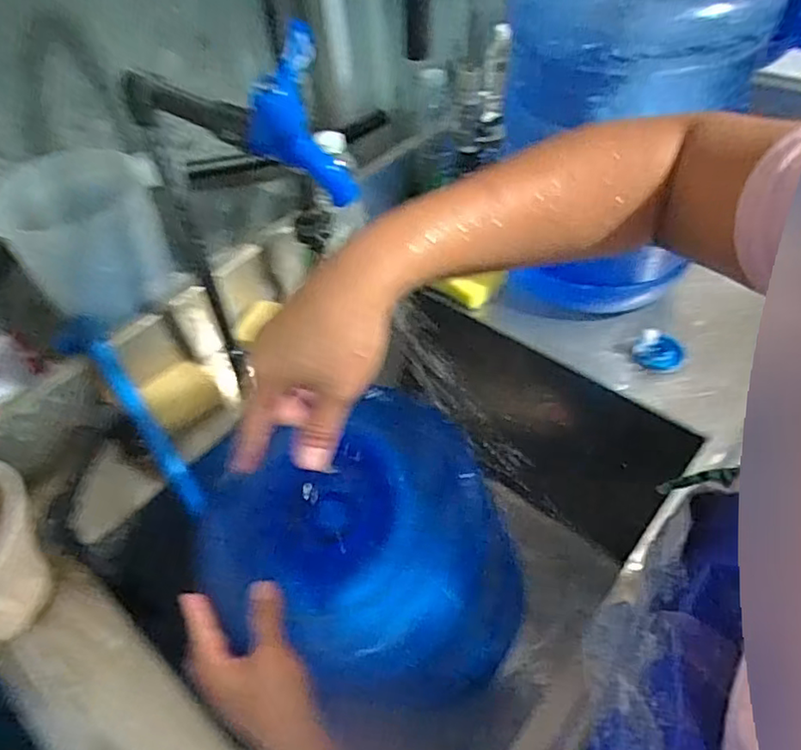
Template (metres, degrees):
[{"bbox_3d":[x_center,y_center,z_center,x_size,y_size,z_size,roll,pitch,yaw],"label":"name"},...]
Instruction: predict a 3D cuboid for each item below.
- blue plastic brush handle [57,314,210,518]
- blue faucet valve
[{"bbox_3d":[-0.284,0.044,0.644,0.046,0.028,0.240,-34,90,-22],"label":"blue plastic brush handle"},{"bbox_3d":[-0.067,-0.160,0.384,0.054,0.093,0.052,-22,48,-13],"label":"blue faucet valve"}]

